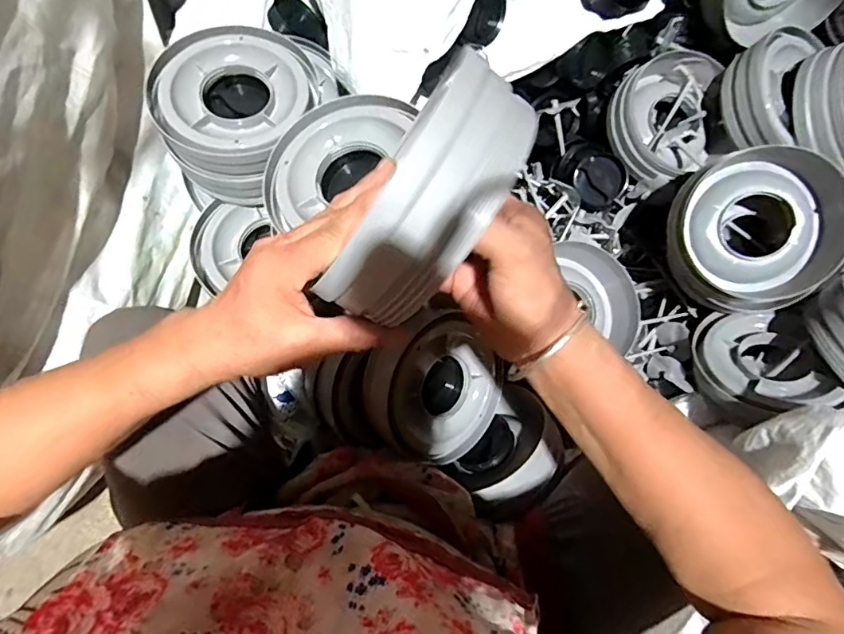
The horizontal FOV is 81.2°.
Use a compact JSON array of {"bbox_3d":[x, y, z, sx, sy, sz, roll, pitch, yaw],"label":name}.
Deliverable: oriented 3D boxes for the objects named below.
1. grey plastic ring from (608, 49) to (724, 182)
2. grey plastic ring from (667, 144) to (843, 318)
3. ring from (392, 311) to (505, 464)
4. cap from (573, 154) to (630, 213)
[{"bbox_3d":[0.308,-0.255,0.627,0.137,0.065,0.159,-6,99,-3],"label":"grey plastic ring"},{"bbox_3d":[0.367,-0.088,0.539,0.172,0.046,0.183,4,107,14],"label":"grey plastic ring"},{"bbox_3d":[0.023,0.074,0.524,0.055,0.161,0.154,16,71,50],"label":"ring"},{"bbox_3d":[0.231,-0.175,0.642,0.064,0.028,0.066,39,98,10],"label":"cap"}]

